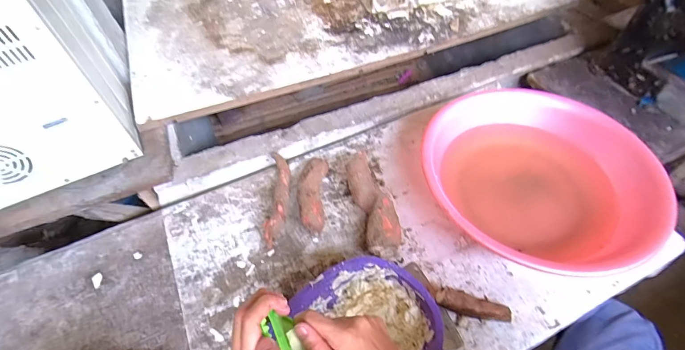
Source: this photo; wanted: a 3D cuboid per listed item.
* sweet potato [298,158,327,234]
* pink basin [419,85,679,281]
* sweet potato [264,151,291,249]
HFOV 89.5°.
[{"bbox_3d":[-0.064,0.040,0.715,0.060,0.047,0.170,0,52,2],"label":"sweet potato"},{"bbox_3d":[0.354,-0.007,0.677,0.392,0.113,0.384,-2,52,2],"label":"pink basin"},{"bbox_3d":[-0.134,0.037,0.720,0.042,0.029,0.228,-3,52,1],"label":"sweet potato"}]

